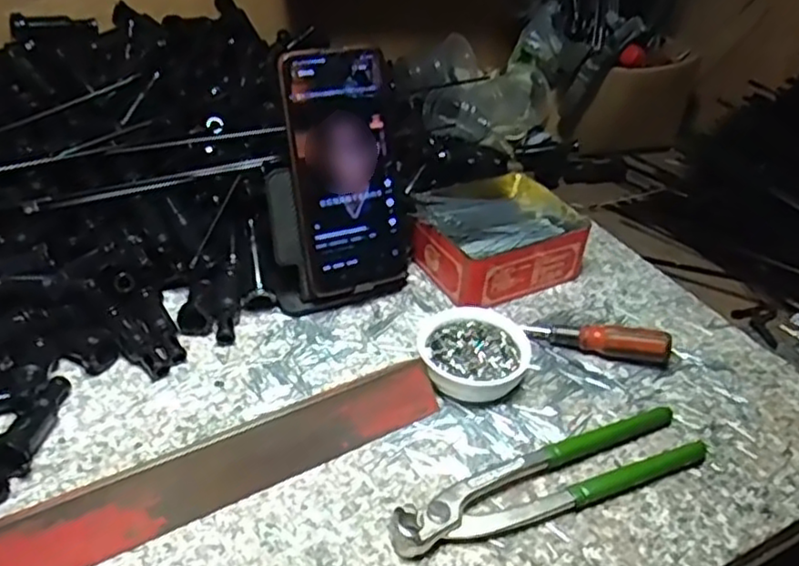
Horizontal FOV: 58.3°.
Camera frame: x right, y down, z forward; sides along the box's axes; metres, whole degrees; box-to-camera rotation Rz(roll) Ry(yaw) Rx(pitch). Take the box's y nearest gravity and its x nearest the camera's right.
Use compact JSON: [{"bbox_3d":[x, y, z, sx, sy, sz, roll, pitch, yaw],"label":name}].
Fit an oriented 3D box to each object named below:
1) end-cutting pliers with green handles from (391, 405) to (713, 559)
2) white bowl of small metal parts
[{"bbox_3d":[0.087,0.111,0.410,0.196,0.020,0.041,-13,40,-21],"label":"end-cutting pliers with green handles"},{"bbox_3d":[0.048,0.048,0.475,0.071,0.023,0.065,3,37,-2],"label":"white bowl of small metal parts"}]

